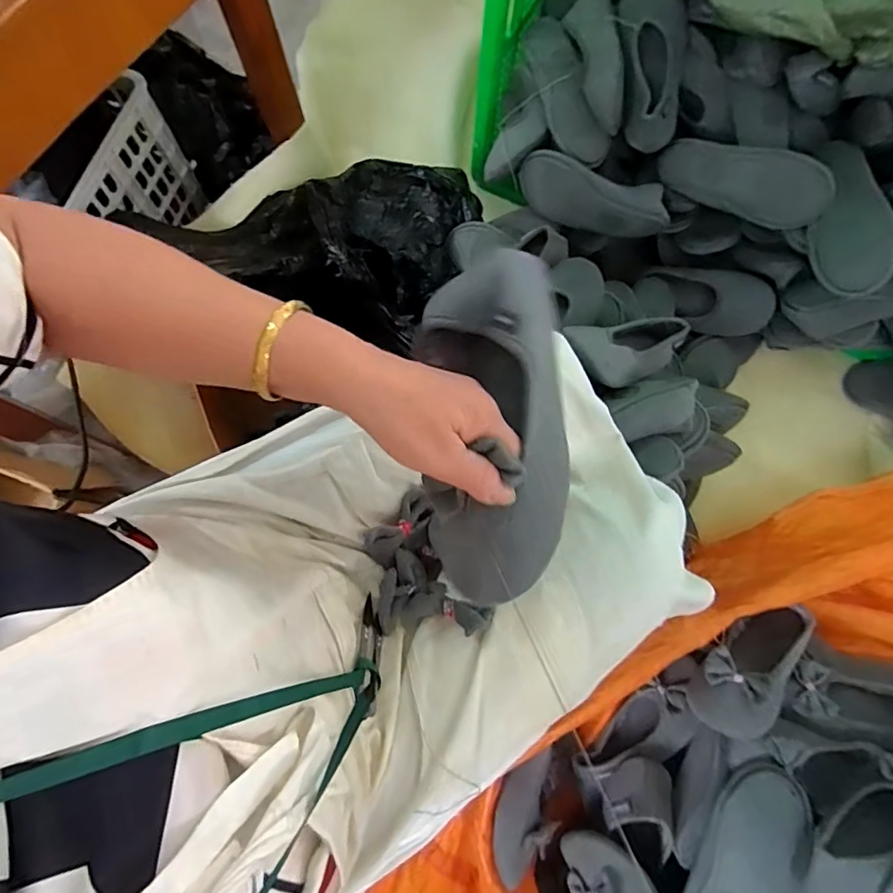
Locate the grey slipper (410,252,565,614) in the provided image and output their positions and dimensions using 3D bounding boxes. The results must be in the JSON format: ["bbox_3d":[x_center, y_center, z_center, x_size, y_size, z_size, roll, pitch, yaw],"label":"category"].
[{"bbox_3d":[0.030,-0.014,0.349,0.088,0.067,0.233,0,85,-2],"label":"grey slipper"}]

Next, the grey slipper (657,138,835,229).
[{"bbox_3d":[0.451,-0.408,0.799,0.237,0.098,0.054,24,54,16],"label":"grey slipper"}]

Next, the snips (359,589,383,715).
[{"bbox_3d":[-0.059,0.160,0.411,0.014,0.021,0.099,-5,38,-3],"label":"snips"}]

